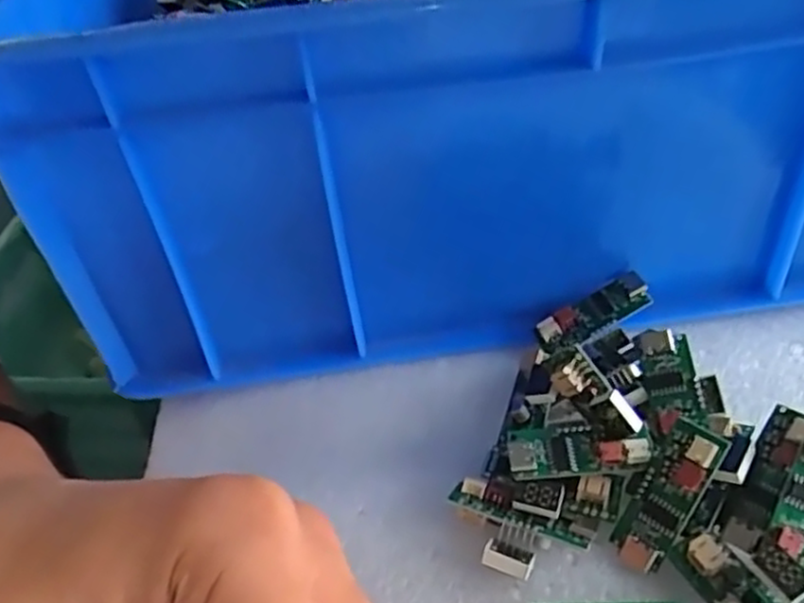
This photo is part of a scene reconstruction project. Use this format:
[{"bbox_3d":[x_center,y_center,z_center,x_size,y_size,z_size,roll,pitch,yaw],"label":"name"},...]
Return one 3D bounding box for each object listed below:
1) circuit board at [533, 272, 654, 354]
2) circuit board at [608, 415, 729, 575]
[{"bbox_3d":[0.063,0.004,0.236,0.038,0.007,0.014,-30,44,4],"label":"circuit board"},{"bbox_3d":[0.068,0.050,0.185,0.016,0.005,0.040,31,95,34],"label":"circuit board"}]

